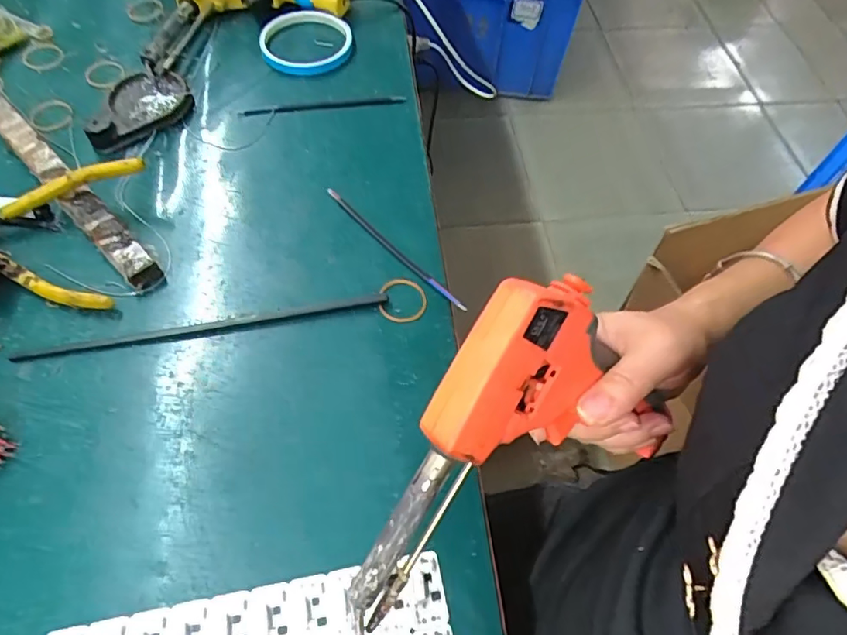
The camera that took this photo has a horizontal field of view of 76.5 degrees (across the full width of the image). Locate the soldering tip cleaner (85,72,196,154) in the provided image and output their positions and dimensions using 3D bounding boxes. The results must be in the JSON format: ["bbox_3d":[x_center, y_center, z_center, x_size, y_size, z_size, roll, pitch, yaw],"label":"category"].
[{"bbox_3d":[-0.237,-0.175,0.438,0.085,0.022,0.061,-33,66,-19],"label":"soldering tip cleaner"}]

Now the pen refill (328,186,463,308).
[{"bbox_3d":[-0.023,-0.051,0.387,0.140,0.004,0.009,41,66,19],"label":"pen refill"}]

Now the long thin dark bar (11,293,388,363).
[{"bbox_3d":[-0.139,0.006,0.350,0.230,0.004,0.008,-9,62,-8],"label":"long thin dark bar"}]

